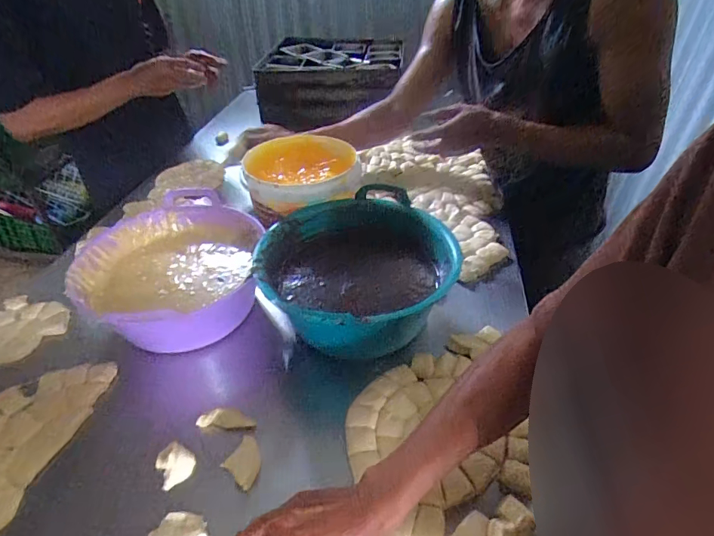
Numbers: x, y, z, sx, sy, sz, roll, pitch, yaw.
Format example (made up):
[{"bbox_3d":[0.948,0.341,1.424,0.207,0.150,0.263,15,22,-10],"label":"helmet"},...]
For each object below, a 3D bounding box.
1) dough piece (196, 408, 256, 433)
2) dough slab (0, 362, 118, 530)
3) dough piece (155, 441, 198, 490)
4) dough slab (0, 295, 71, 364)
[{"bbox_3d":[-0.171,0.200,0.561,0.075,0.024,0.021,0,40,0],"label":"dough piece"},{"bbox_3d":[-0.432,0.210,0.553,0.128,0.014,0.221,8,40,9],"label":"dough slab"},{"bbox_3d":[-0.221,0.236,0.519,0.041,0.029,0.038,-23,45,-26],"label":"dough piece"},{"bbox_3d":[-0.549,0.092,0.692,0.138,0.026,0.125,-26,47,-28],"label":"dough slab"}]

